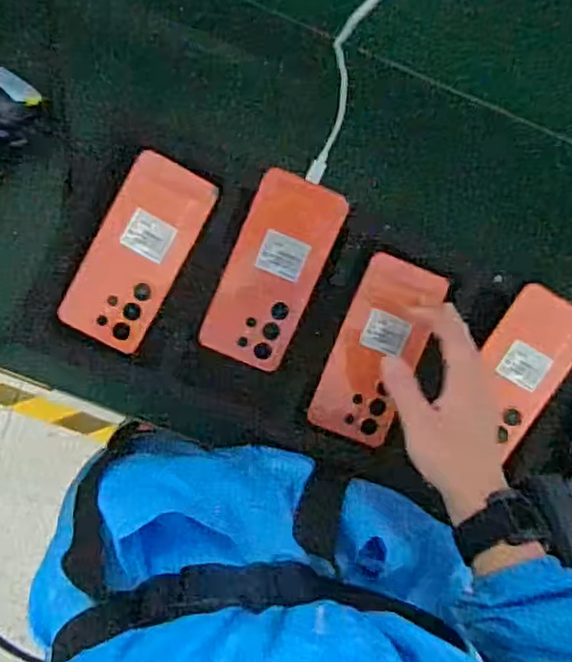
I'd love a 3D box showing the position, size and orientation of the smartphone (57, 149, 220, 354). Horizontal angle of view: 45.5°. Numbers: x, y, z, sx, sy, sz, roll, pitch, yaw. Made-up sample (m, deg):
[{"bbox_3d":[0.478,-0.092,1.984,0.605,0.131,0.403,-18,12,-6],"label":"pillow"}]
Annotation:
[{"bbox_3d":[-0.132,-0.070,0.612,0.079,0.009,0.171,28,92,-6],"label":"smartphone"}]

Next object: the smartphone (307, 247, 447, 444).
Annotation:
[{"bbox_3d":[0.083,0.017,0.617,0.075,0.010,0.166,22,89,-6],"label":"smartphone"}]

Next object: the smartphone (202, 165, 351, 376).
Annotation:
[{"bbox_3d":[-0.011,-0.052,0.606,0.078,0.008,0.168,22,102,-7],"label":"smartphone"}]

